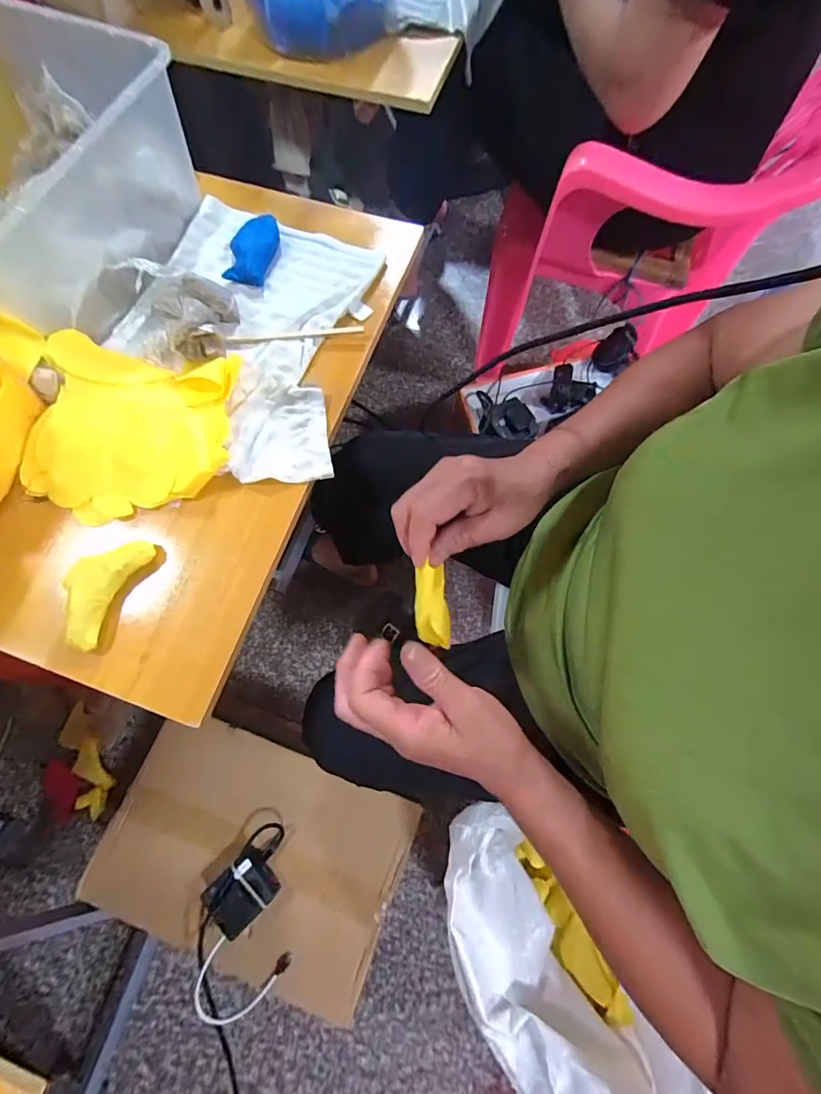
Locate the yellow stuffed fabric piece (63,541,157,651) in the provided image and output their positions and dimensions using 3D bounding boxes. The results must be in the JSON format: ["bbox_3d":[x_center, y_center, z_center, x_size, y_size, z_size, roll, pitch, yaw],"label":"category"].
[{"bbox_3d":[-0.288,0.034,0.403,0.060,0.019,0.104,25,76,8],"label":"yellow stuffed fabric piece"}]

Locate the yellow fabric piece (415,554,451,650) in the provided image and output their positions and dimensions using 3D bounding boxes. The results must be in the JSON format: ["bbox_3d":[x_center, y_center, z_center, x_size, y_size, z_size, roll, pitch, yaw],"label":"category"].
[{"bbox_3d":[0.015,0.043,0.316,0.024,0.013,0.061,-6,99,0],"label":"yellow fabric piece"}]

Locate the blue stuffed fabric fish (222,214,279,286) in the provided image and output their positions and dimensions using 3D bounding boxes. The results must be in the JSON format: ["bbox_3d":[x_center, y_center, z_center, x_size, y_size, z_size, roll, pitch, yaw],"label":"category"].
[{"bbox_3d":[-0.184,-0.346,0.510,0.055,0.012,0.091,4,74,3],"label":"blue stuffed fabric fish"}]

